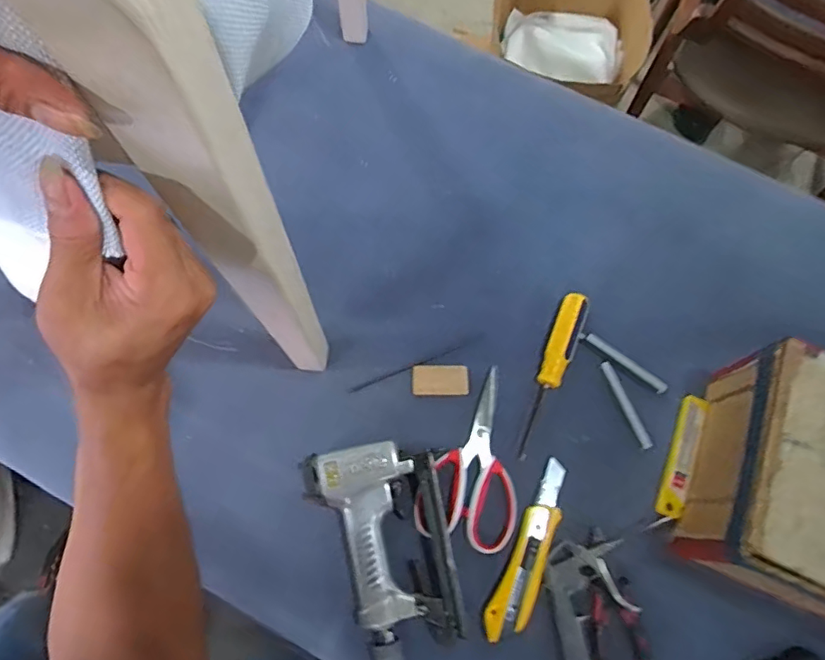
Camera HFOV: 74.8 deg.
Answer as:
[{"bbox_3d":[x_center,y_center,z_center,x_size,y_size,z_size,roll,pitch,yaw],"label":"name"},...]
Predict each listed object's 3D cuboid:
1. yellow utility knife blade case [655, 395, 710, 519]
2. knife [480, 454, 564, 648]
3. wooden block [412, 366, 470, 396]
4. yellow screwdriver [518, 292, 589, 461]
[{"bbox_3d":[0.293,0.135,0.584,0.026,0.021,0.139,22,71,4],"label":"yellow utility knife blade case"},{"bbox_3d":[0.120,0.218,0.537,0.037,0.015,0.177,28,72,6],"label":"knife"},{"bbox_3d":[0.031,0.055,0.593,0.062,0.004,0.033,-1,71,-4],"label":"wooden block"},{"bbox_3d":[0.154,0.045,0.595,0.033,0.029,0.194,26,72,5],"label":"yellow screwdriver"}]

